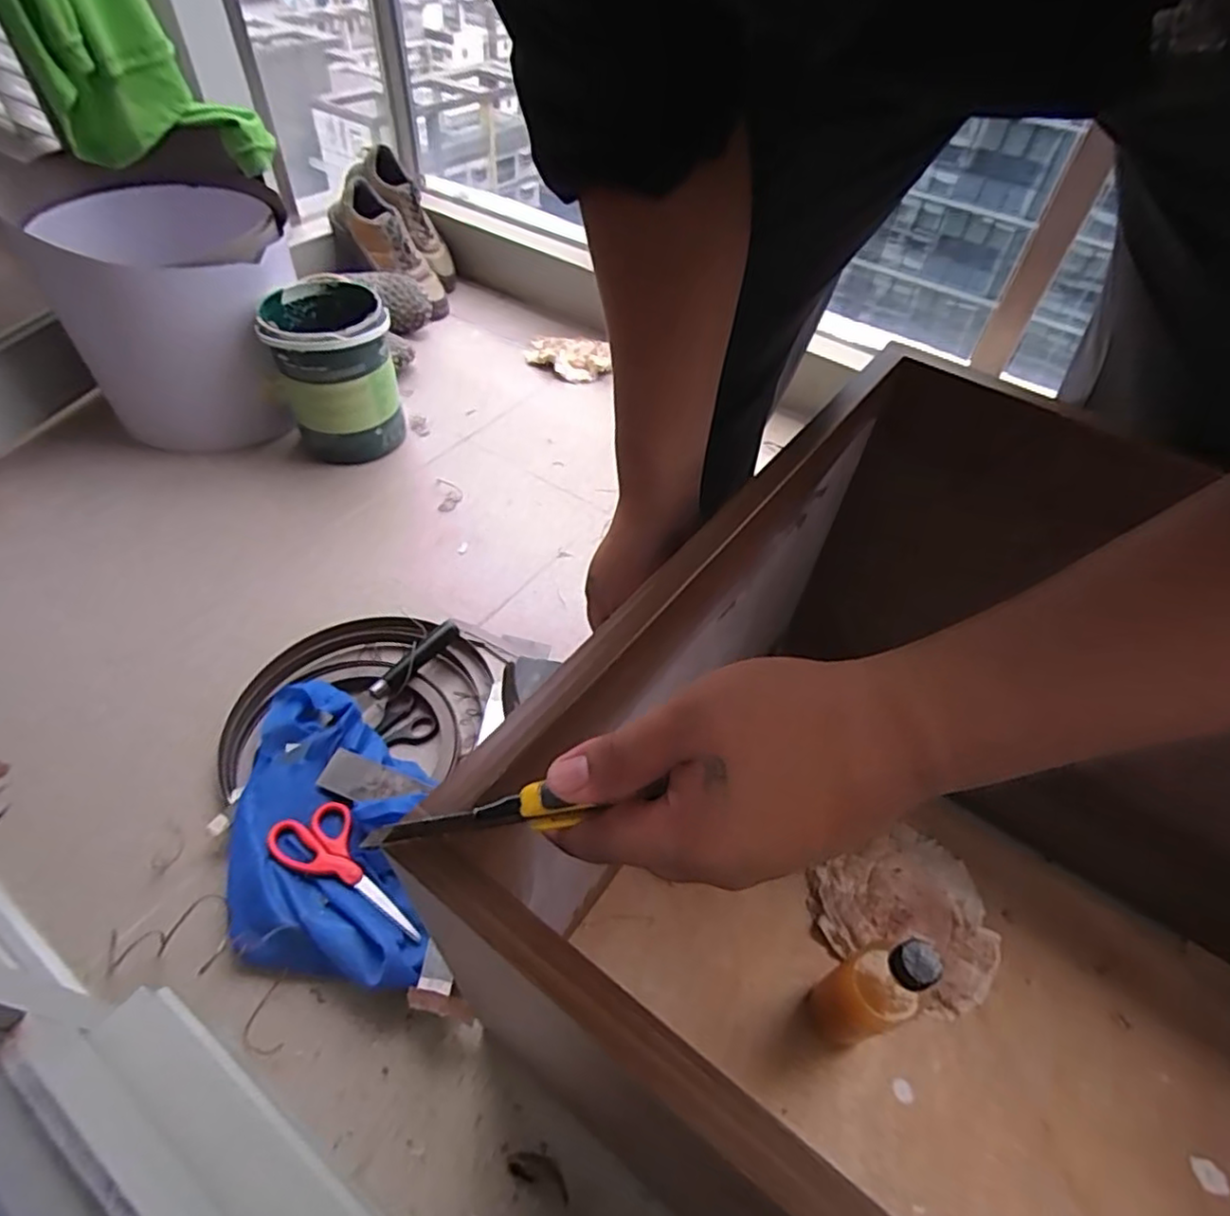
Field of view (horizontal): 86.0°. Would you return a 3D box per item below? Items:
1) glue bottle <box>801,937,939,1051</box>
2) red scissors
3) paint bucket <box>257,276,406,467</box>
[{"bbox_3d":[0.203,0.311,0.534,0.048,0.188,0.057,-9,51,-12],"label":"glue bottle"},{"bbox_3d":[-0.251,0.245,0.642,0.178,0.014,0.069,23,52,15],"label":"red scissors"},{"bbox_3d":[-0.432,-0.354,1.027,0.159,0.227,0.167,2,50,-3],"label":"paint bucket"}]

